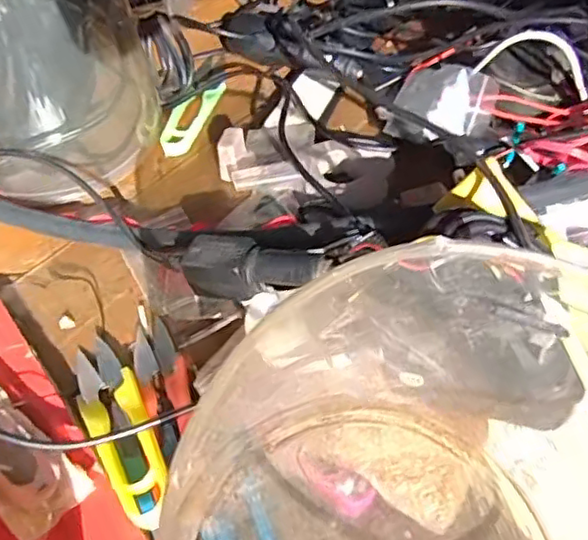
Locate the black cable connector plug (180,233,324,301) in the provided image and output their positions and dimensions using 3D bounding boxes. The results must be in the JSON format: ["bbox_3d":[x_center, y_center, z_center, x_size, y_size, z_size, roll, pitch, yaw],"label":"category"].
[{"bbox_3d":[-0.017,-0.001,0.270,0.063,0.020,0.022,0,50,26],"label":"black cable connector plug"}]

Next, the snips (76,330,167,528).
[{"bbox_3d":[-0.072,0.063,0.257,0.024,0.016,0.094,-24,54,-14],"label":"snips"}]

